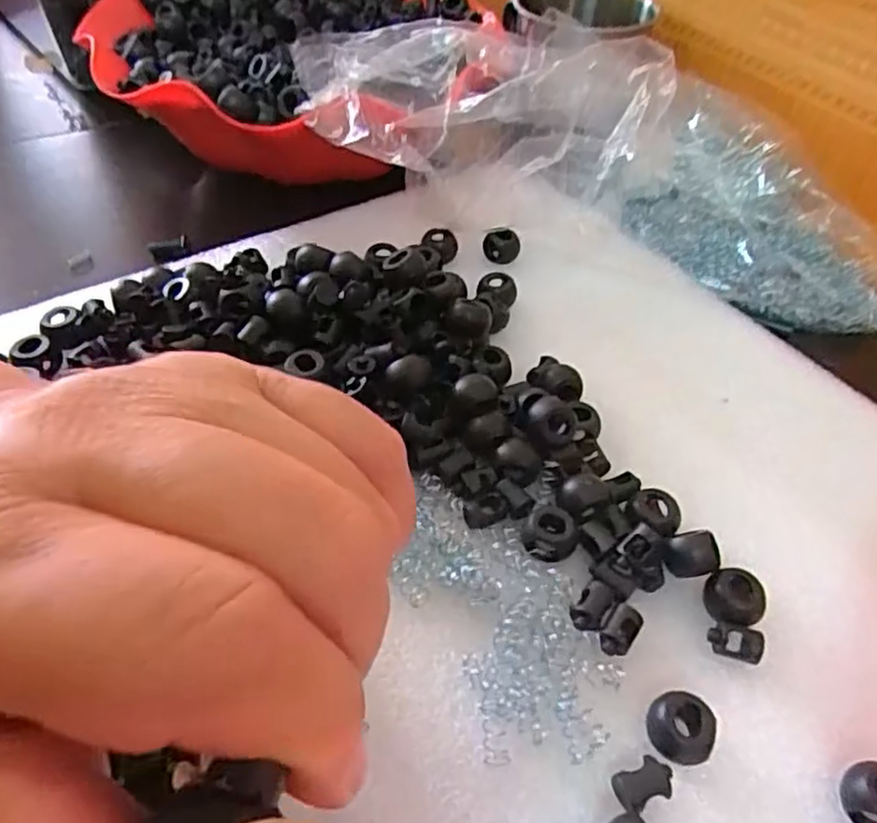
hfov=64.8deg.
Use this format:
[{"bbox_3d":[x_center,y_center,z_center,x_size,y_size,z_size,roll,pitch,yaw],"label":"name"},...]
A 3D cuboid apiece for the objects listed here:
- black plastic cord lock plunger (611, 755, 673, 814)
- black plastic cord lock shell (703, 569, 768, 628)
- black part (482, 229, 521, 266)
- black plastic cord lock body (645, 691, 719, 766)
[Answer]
[{"bbox_3d":[0.052,0.095,0.176,0.015,0.007,0.010,-14,49,-16],"label":"black plastic cord lock plunger"},{"bbox_3d":[0.091,0.058,0.212,0.015,0.010,0.017,-9,48,-12],"label":"black plastic cord lock shell"},{"bbox_3d":[0.030,-0.080,0.329,0.017,0.014,0.011,9,47,5],"label":"black part"},{"bbox_3d":[0.064,0.085,0.184,0.017,0.011,0.015,30,52,23],"label":"black plastic cord lock body"}]

